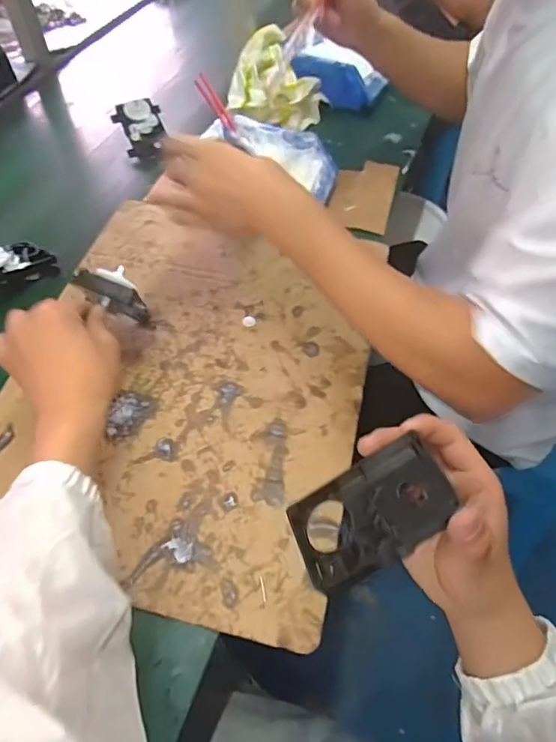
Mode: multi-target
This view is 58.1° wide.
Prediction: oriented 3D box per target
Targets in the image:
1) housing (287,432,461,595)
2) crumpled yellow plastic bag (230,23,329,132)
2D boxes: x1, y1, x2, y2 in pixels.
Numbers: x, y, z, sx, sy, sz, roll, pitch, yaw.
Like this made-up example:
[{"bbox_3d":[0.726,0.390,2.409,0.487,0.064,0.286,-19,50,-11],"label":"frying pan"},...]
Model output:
[{"bbox_3d":[0.058,0.089,0.319,0.100,0.016,0.063,-33,54,6],"label":"housing"},{"bbox_3d":[0.000,-0.462,0.813,0.122,0.103,0.154,18,56,13],"label":"crumpled yellow plastic bag"}]

